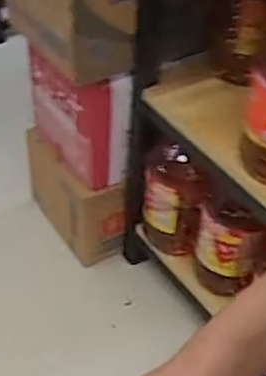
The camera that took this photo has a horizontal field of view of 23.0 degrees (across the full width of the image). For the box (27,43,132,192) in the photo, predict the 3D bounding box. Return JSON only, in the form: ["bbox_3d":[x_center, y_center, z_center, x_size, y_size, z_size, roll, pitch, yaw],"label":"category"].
[{"bbox_3d":[-0.122,-0.178,1.463,0.121,0.276,0.248,-20,47,-24],"label":"box"}]

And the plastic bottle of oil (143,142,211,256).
[{"bbox_3d":[0.083,0.036,1.406,0.088,0.249,0.119,-26,50,-29],"label":"plastic bottle of oil"}]

